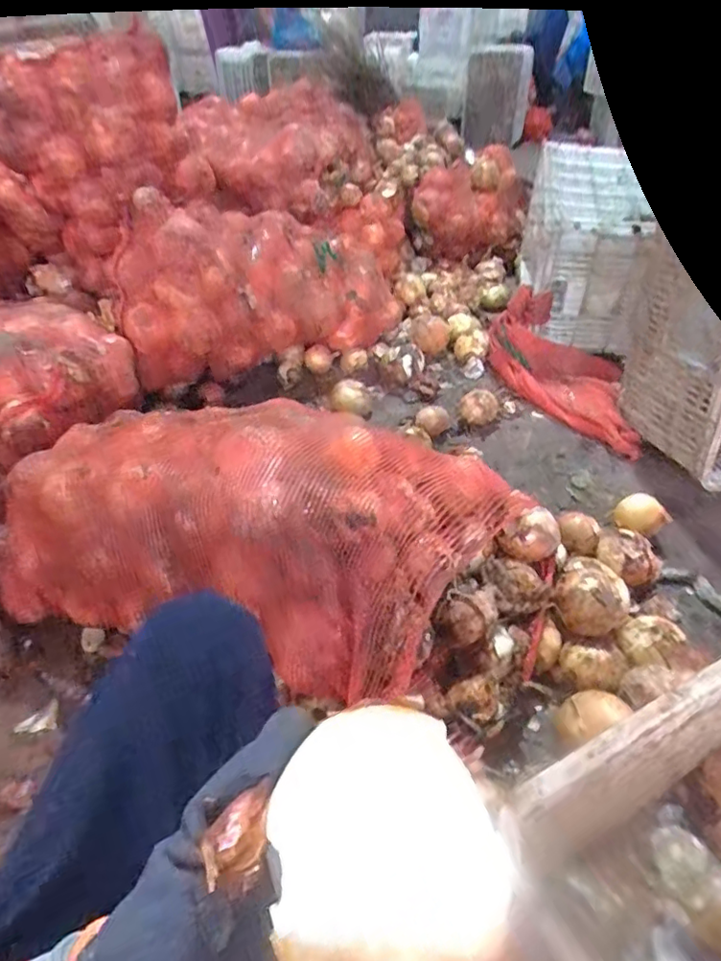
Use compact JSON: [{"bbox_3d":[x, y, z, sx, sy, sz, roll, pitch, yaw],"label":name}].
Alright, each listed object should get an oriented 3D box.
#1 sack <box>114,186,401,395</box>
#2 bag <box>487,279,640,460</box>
[{"bbox_3d":[-0.218,-0.456,1.323,0.658,0.308,0.260,-19,44,-21],"label":"sack"},{"bbox_3d":[0.473,-0.251,1.286,0.195,0.143,0.508,-19,44,-21],"label":"bag"}]

